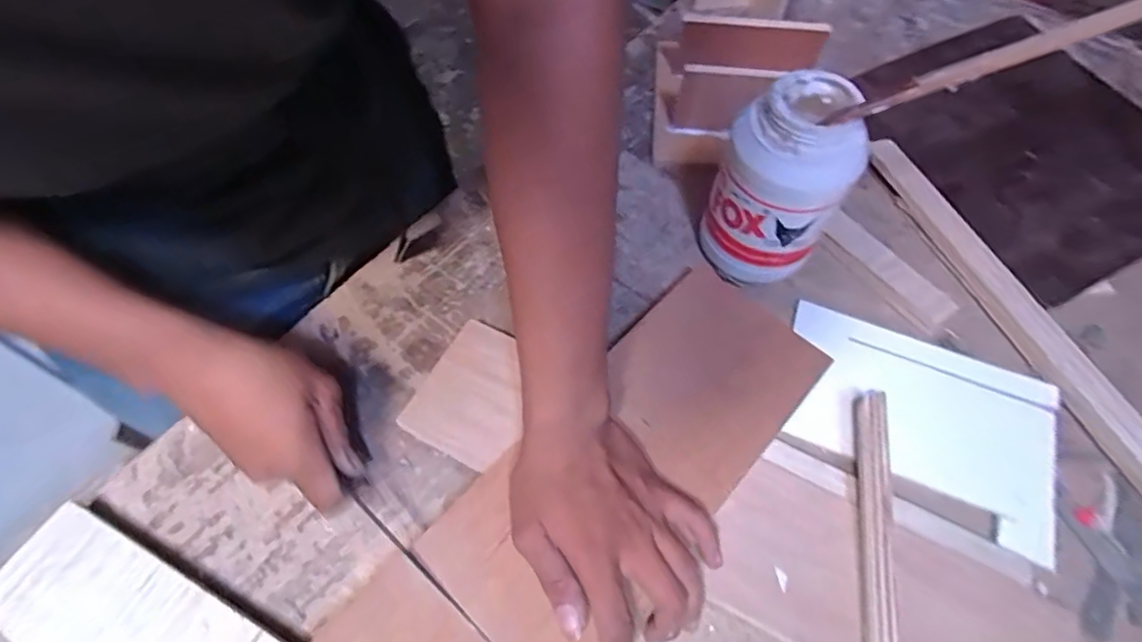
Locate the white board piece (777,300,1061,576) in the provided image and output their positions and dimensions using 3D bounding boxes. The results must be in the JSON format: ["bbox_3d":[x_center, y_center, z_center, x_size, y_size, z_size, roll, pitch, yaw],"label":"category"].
[{"bbox_3d":[0.264,0.069,0.443,0.202,0.010,0.133,26,63,14],"label":"white board piece"}]

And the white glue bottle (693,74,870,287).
[{"bbox_3d":[0.159,-0.106,0.457,0.095,0.160,0.089,23,62,13],"label":"white glue bottle"}]

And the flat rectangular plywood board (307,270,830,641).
[{"bbox_3d":[-0.019,0.146,0.371,0.132,0.016,0.486,37,64,23],"label":"flat rectangular plywood board"}]

